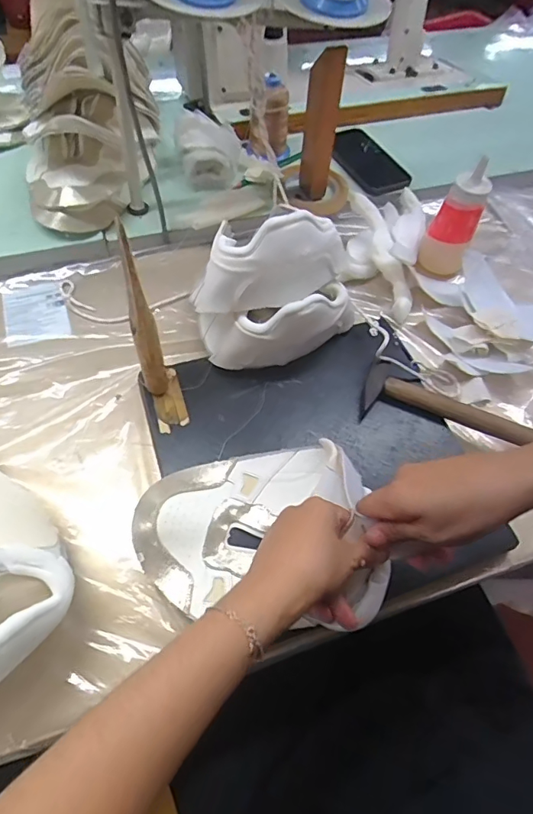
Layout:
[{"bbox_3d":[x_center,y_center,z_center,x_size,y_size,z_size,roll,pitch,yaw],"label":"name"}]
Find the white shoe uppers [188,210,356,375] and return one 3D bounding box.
[{"bbox_3d":[0.014,-0.127,0.524,0.173,0.147,0.111,-23,62,-17],"label":"white shoe uppers"}]

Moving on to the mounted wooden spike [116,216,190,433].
[{"bbox_3d":[-0.102,-0.057,0.445,0.033,0.216,0.068,-16,60,-13],"label":"mounted wooden spike"}]

